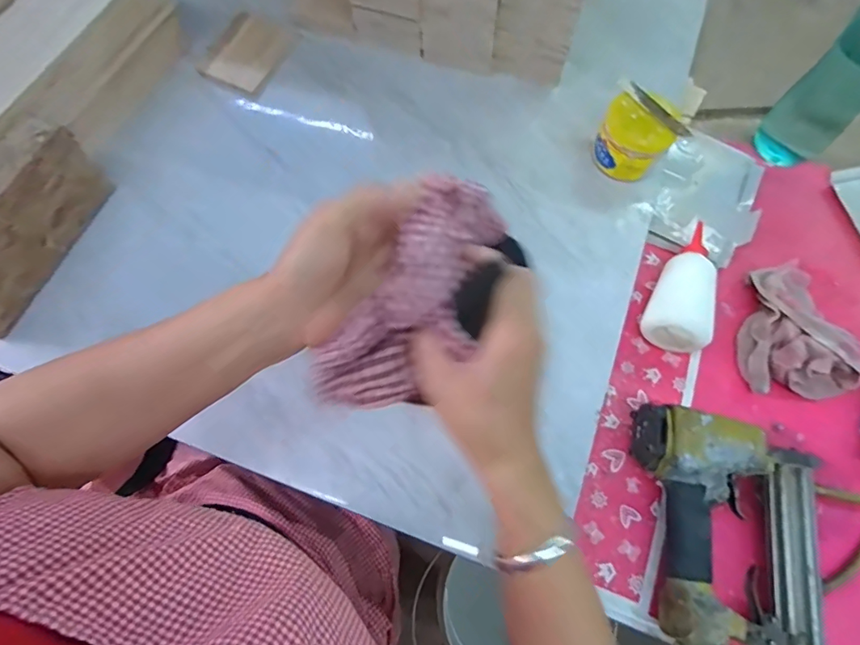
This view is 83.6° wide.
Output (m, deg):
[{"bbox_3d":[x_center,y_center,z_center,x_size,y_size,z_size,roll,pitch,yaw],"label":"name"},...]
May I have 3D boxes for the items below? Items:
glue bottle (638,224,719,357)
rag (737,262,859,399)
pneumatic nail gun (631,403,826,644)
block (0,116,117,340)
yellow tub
[{"bbox_3d":[0.279,-0.044,0.514,0.053,0.052,0.159,26,73,8],"label":"glue bottle"},{"bbox_3d":[0.380,0.007,0.508,0.105,0.032,0.138,-5,72,-2],"label":"rag"},{"bbox_3d":[0.258,0.209,0.419,0.169,0.062,0.247,7,72,2],"label":"pneumatic nail gun"},{"bbox_3d":[-0.422,-0.092,0.488,0.046,0.102,0.209,21,73,6],"label":"block"},{"bbox_3d":[0.227,-0.207,0.542,0.075,0.069,0.074,27,74,8],"label":"yellow tub"}]

